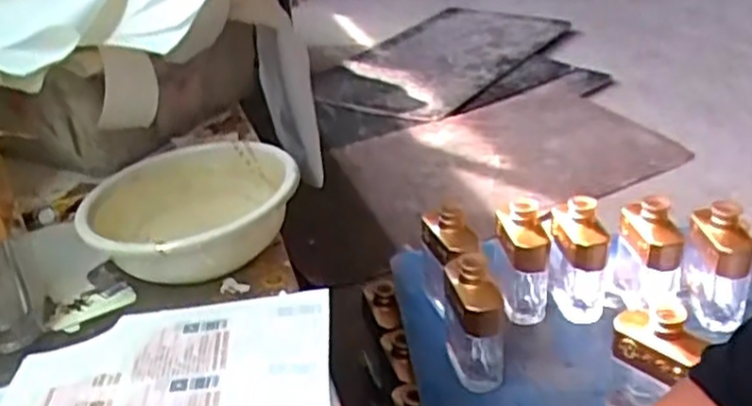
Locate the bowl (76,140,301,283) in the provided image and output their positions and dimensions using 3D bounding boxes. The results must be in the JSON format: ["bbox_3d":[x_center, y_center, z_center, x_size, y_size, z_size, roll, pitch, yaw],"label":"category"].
[{"bbox_3d":[-0.168,0.012,0.687,0.176,0.065,0.185,-4,30,2],"label":"bowl"}]

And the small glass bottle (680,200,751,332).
[{"bbox_3d":[0.471,0.085,1.041,0.091,0.164,0.090,13,32,26],"label":"small glass bottle"}]

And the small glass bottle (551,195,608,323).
[{"bbox_3d":[0.287,0.076,1.077,0.056,0.161,0.093,-11,30,-14],"label":"small glass bottle"}]

